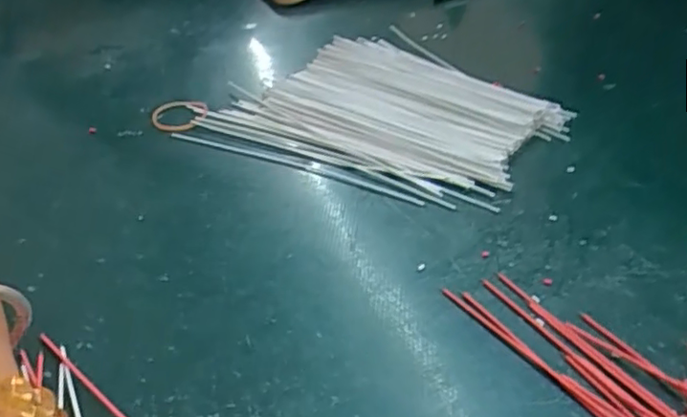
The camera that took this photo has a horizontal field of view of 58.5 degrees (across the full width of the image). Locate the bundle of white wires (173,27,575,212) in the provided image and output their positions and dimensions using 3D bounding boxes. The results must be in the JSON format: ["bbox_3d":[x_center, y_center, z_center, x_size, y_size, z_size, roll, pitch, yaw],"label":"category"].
[{"bbox_3d":[0.020,-0.053,0.316,0.171,0.016,0.115,17,44,24],"label":"bundle of white wires"}]

